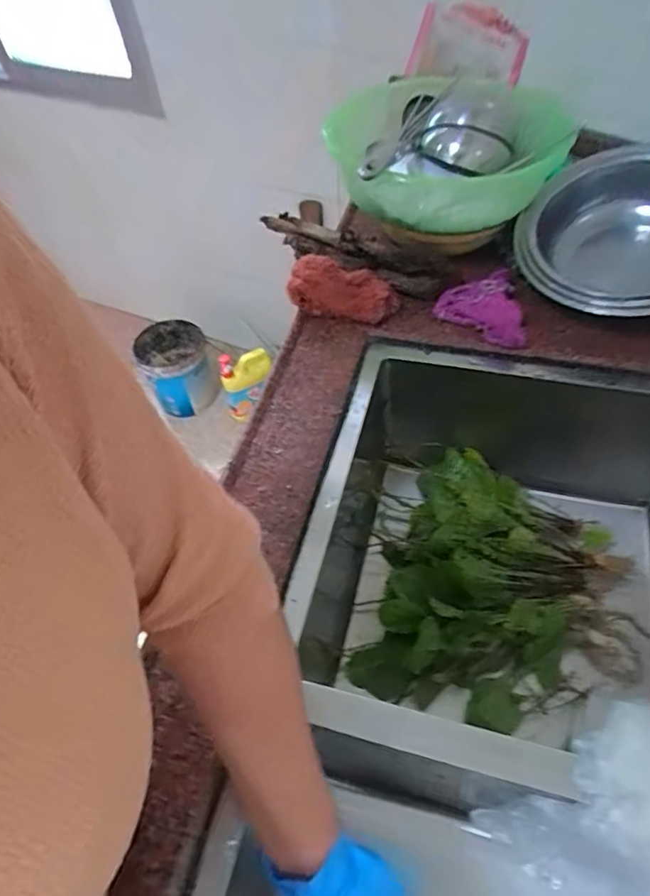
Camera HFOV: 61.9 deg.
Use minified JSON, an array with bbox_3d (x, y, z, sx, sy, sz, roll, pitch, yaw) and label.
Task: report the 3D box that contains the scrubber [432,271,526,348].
[{"bbox_3d":[0.201,-0.170,0.660,0.109,0.045,0.085,30,58,25],"label":"scrubber"}]

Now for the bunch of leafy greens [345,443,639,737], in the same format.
[{"bbox_3d":[0.213,0.165,0.644,0.288,0.079,0.315,13,53,13],"label":"bunch of leafy greens"}]

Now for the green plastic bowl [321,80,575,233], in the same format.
[{"bbox_3d":[0.128,-0.356,0.665,0.236,0.116,0.282,-29,55,-19],"label":"green plastic bowl"}]

